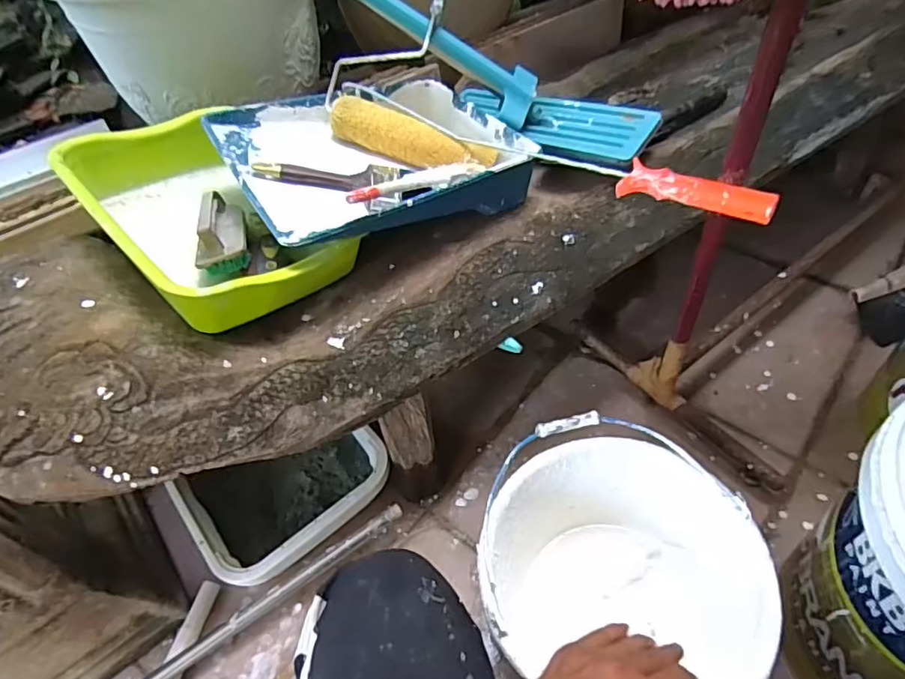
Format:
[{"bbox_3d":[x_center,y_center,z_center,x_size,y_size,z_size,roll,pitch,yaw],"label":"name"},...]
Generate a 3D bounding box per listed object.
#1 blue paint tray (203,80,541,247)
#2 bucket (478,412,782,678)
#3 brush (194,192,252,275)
[{"bbox_3d":[-0.096,-0.239,0.732,0.347,0.110,0.273,-30,54,-18],"label":"blue paint tray"},{"bbox_3d":[0.192,0.269,0.660,0.290,0.222,0.250,14,54,17],"label":"bucket"},{"bbox_3d":[-0.278,-0.134,0.660,0.054,0.058,0.120,-16,51,-7],"label":"brush"}]

